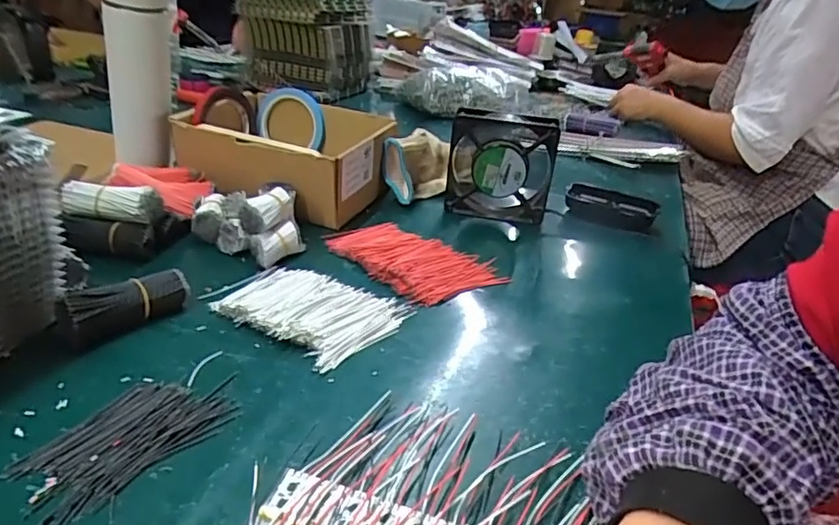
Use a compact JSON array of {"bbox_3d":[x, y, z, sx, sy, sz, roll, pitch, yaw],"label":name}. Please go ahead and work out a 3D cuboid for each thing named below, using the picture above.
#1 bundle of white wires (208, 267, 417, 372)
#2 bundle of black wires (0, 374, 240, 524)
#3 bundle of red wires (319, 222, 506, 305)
[{"bbox_3d":[-0.089,0.036,0.471,0.133,0.016,0.109,21,32,28],"label":"bundle of white wires"},{"bbox_3d":[-0.172,0.102,0.334,0.067,0.004,0.121,21,32,28],"label":"bundle of black wires"},{"bbox_3d":[-0.009,-0.006,0.563,0.168,0.016,0.107,28,36,36],"label":"bundle of red wires"}]

